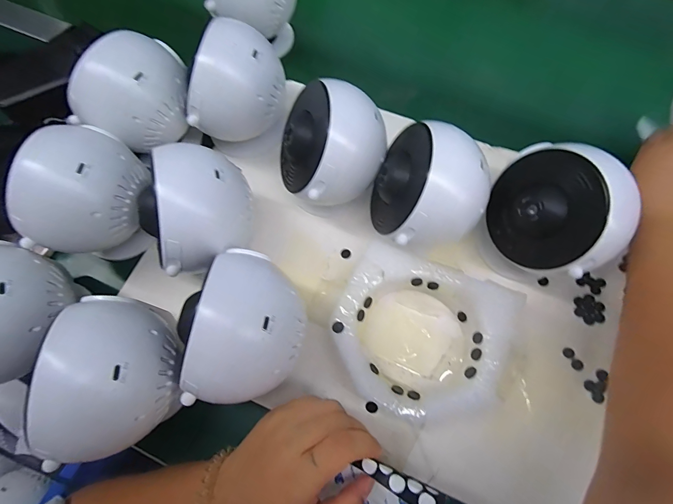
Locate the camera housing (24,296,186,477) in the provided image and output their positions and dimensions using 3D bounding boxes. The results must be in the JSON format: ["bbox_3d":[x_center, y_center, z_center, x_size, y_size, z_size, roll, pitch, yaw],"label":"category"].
[{"bbox_3d":[-0.150,0.074,0.239,0.067,0.066,0.100,-14,70,-5],"label":"camera housing"}]

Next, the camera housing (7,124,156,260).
[{"bbox_3d":[-0.210,-0.046,0.308,0.075,0.098,0.097,9,69,4],"label":"camera housing"}]

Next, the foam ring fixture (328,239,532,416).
[{"bbox_3d":[0.075,0.076,0.315,0.150,0.039,0.129,17,70,7],"label":"foam ring fixture"}]

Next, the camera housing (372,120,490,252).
[{"bbox_3d":[0.078,-0.048,0.297,0.092,0.087,0.096,0,69,0],"label":"camera housing"}]

